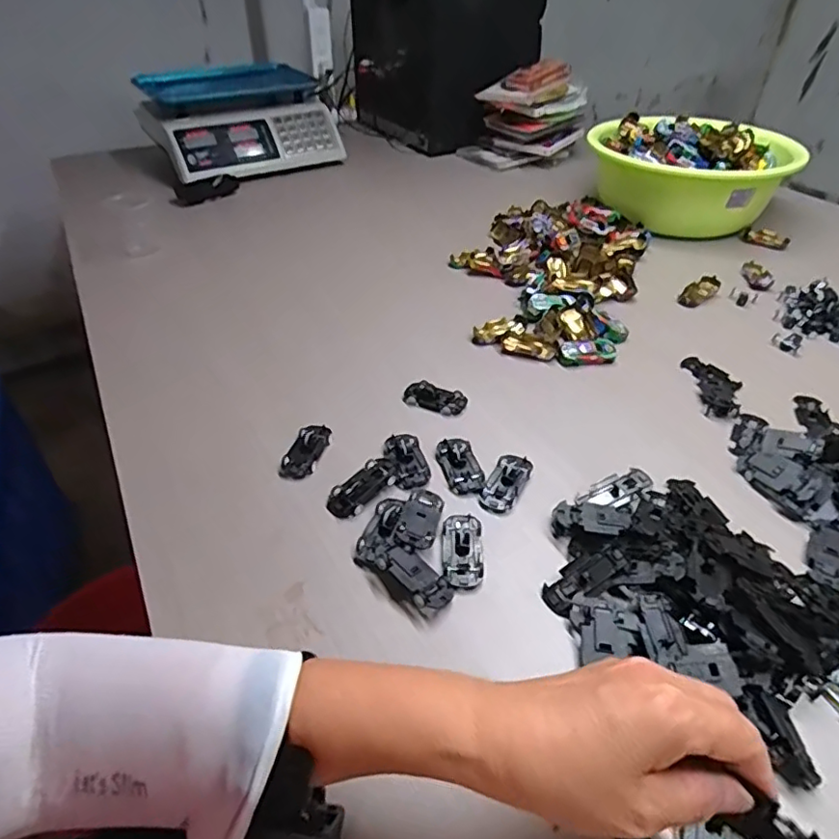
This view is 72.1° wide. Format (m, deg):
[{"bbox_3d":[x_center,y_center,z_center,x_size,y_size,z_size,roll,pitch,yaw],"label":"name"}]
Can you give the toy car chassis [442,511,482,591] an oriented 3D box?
[{"bbox_3d":[0.034,0.100,0.446,0.030,0.008,0.067,3,40,4],"label":"toy car chassis"}]

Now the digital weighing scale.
[{"bbox_3d":[-0.391,-0.643,1.251,0.384,0.170,0.415,-24,46,-26],"label":"digital weighing scale"}]

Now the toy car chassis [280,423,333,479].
[{"bbox_3d":[-0.103,0.028,0.528,0.032,0.014,0.063,12,41,14],"label":"toy car chassis"}]

